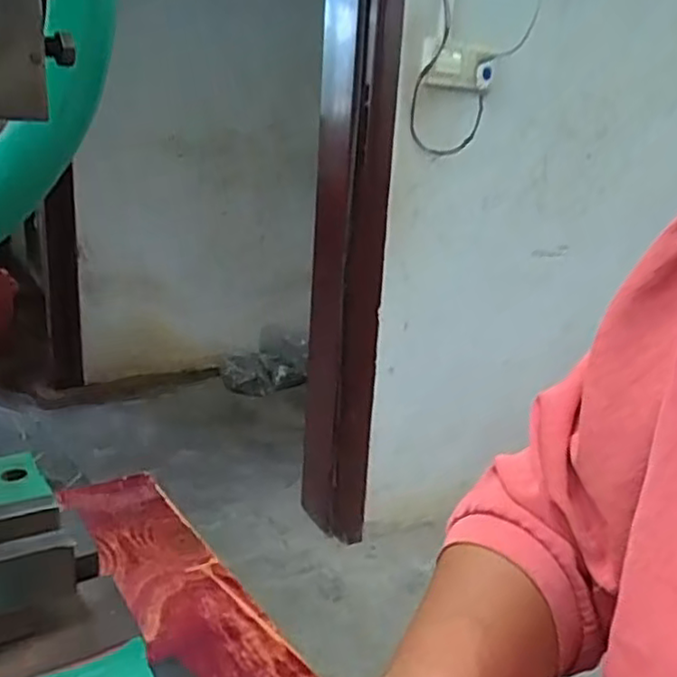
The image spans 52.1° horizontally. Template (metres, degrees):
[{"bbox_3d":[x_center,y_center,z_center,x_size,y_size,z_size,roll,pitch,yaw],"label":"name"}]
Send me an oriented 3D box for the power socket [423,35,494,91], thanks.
[{"bbox_3d":[0.246,-0.565,1.426,0.158,0.087,0.031,-4,18,-26],"label":"power socket"}]

